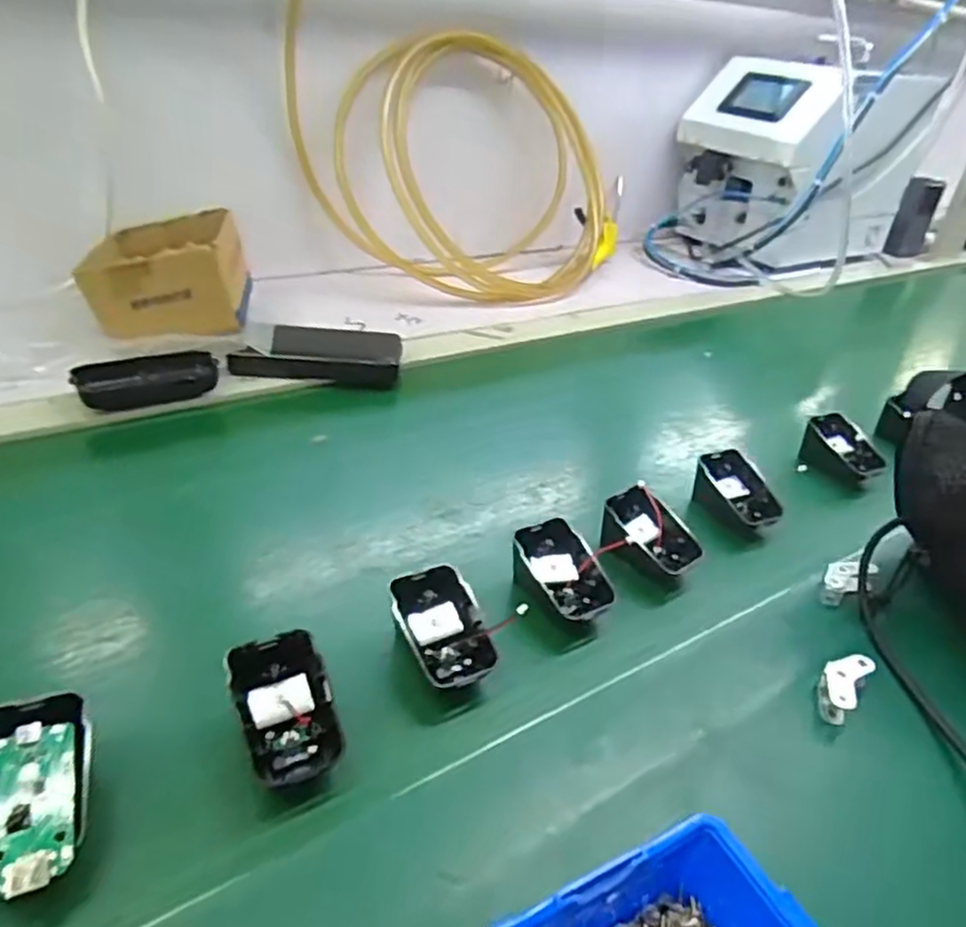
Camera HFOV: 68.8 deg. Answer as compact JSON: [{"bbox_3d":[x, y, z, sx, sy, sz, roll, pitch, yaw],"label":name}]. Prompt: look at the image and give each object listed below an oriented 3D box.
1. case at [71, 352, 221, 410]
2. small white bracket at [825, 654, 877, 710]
[{"bbox_3d":[-0.286,-0.070,0.605,0.108,0.030,0.039,-16,41,-27],"label":"case"},{"bbox_3d":[0.209,0.122,0.405,0.021,0.005,0.045,30,45,29],"label":"small white bracket"}]

